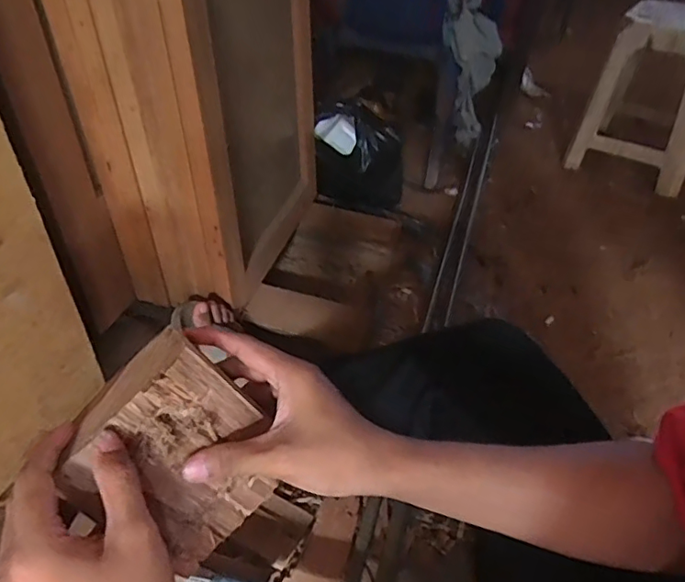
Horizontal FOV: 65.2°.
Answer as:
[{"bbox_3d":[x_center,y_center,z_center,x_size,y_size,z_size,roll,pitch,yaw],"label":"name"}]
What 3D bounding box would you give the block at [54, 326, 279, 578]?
[{"bbox_3d":[-0.109,0.110,0.369,0.114,0.130,0.062,-45,27,-11],"label":"block"}]

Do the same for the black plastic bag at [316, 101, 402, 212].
[{"bbox_3d":[0.047,-0.330,1.358,0.219,0.238,0.126,7,40,3],"label":"black plastic bag"}]

